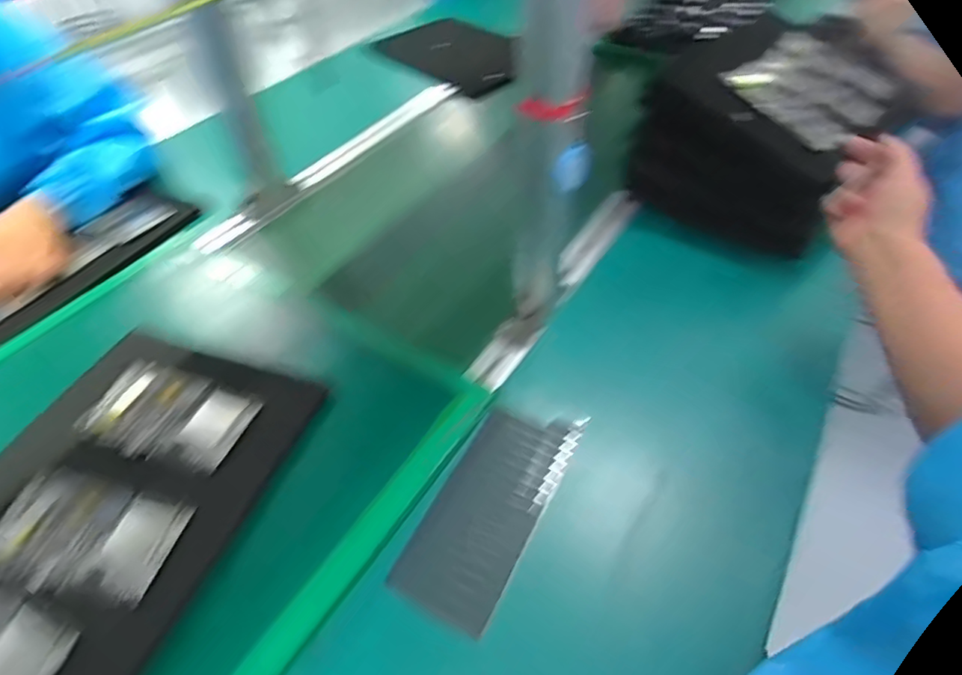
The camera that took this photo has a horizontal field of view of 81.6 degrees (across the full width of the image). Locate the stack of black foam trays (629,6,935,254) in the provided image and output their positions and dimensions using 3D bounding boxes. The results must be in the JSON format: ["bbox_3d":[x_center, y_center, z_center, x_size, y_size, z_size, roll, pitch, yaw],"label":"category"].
[{"bbox_3d":[0.361,-0.275,0.722,0.260,0.163,0.268,35,55,26],"label":"stack of black foam trays"}]

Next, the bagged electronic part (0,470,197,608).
[{"bbox_3d":[-0.334,0.162,0.467,0.153,0.008,0.087,10,49,11],"label":"bagged electronic part"}]

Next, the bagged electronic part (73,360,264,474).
[{"bbox_3d":[-0.306,0.074,0.542,0.147,0.013,0.090,14,50,14],"label":"bagged electronic part"}]

